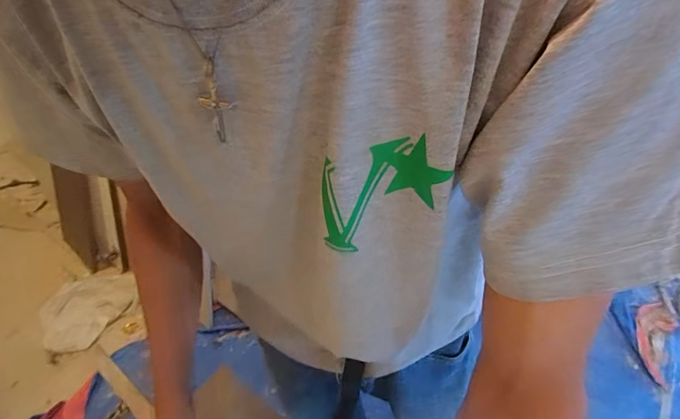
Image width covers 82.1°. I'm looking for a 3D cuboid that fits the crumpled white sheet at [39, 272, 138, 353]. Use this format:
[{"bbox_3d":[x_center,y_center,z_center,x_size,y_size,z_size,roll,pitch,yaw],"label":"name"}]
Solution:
[{"bbox_3d":[-0.961,0.369,1.461,0.251,0.057,0.330,12,45,13],"label":"crumpled white sheet"}]

